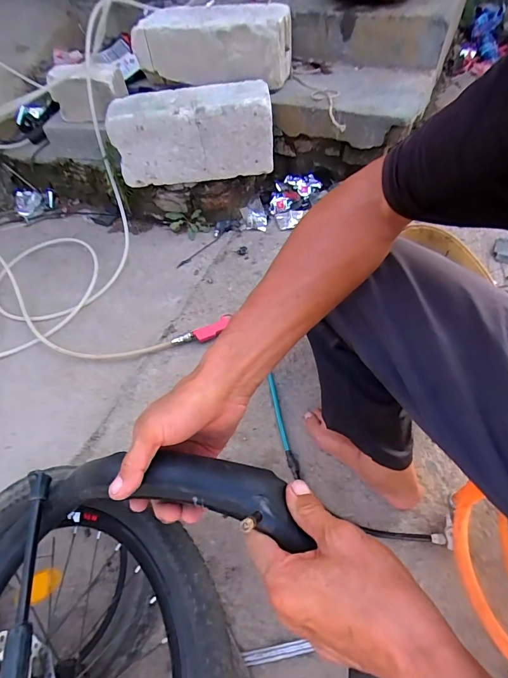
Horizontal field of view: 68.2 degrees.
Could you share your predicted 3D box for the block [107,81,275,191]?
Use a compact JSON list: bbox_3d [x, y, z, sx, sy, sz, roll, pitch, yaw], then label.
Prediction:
[{"bbox_3d":[-0.166,-0.562,1.047,0.429,0.202,0.103,-8,53,0],"label":"block"}]

